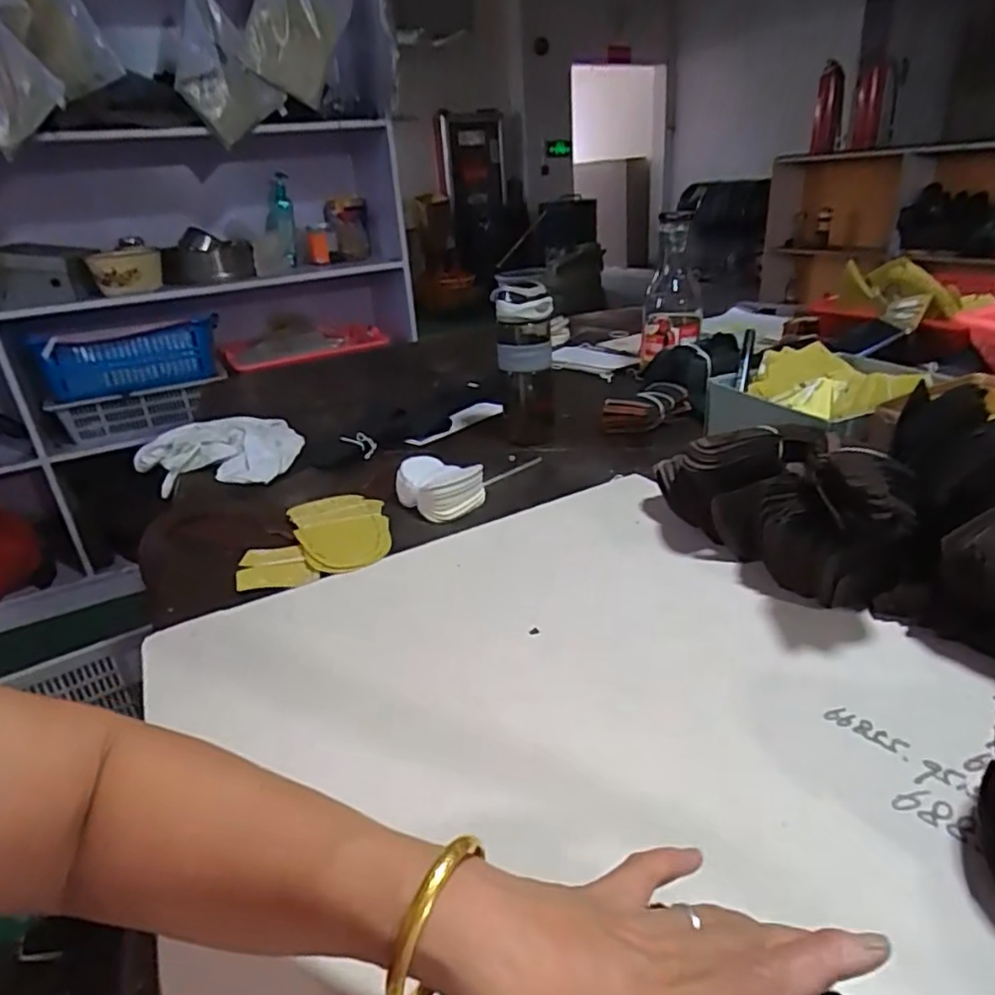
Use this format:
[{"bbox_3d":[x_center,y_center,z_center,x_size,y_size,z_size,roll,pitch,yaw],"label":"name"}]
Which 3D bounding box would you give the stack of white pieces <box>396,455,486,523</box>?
[{"bbox_3d":[-0.076,-0.013,0.795,0.102,0.042,0.082,12,30,30],"label":"stack of white pieces"}]

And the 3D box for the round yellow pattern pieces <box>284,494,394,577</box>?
[{"bbox_3d":[-0.174,0.037,0.742,0.104,0.018,0.168,-16,28,-22],"label":"round yellow pattern pieces"}]

